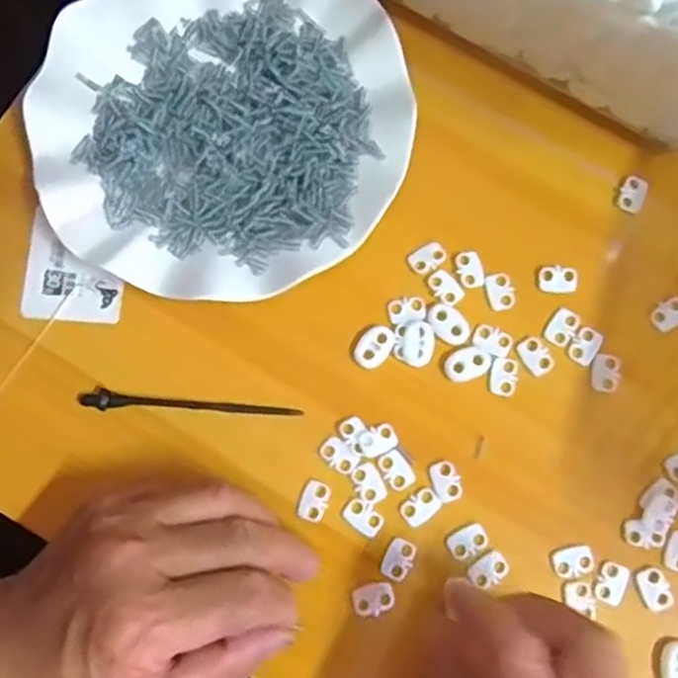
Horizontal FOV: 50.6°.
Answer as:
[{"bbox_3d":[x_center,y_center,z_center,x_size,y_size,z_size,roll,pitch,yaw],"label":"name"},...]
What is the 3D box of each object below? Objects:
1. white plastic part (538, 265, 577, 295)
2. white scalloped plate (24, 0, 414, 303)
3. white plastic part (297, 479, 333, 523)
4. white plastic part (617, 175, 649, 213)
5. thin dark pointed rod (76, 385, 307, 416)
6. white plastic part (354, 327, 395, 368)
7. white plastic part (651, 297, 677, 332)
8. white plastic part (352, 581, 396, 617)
[{"bbox_3d":[0.109,-0.030,0.356,0.018,0.004,0.013,3,80,0],"label":"white plastic part"},{"bbox_3d":[-0.057,-0.108,0.361,0.176,0.024,0.175,0,80,0],"label":"white scalloped plate"},{"bbox_3d":[-0.011,0.076,0.337,0.013,0.004,0.018,21,80,4],"label":"white plastic part"},{"bbox_3d":[0.150,-0.074,0.365,0.012,0.004,0.019,22,80,4],"label":"white plastic part"},{"bbox_3d":[-0.072,0.033,0.345,0.104,0.011,0.010,6,80,1],"label":"thin dark pointed rod"},{"bbox_3d":[0.017,0.004,0.349,0.014,0.004,0.022,40,82,7],"label":"white plastic part"},{"bbox_3d":[0.163,-0.012,0.352,0.019,0.004,0.012,-37,82,-6],"label":"white plastic part"},{"bbox_3d":[0.016,0.119,0.328,0.020,0.004,0.013,-20,80,-4],"label":"white plastic part"}]

